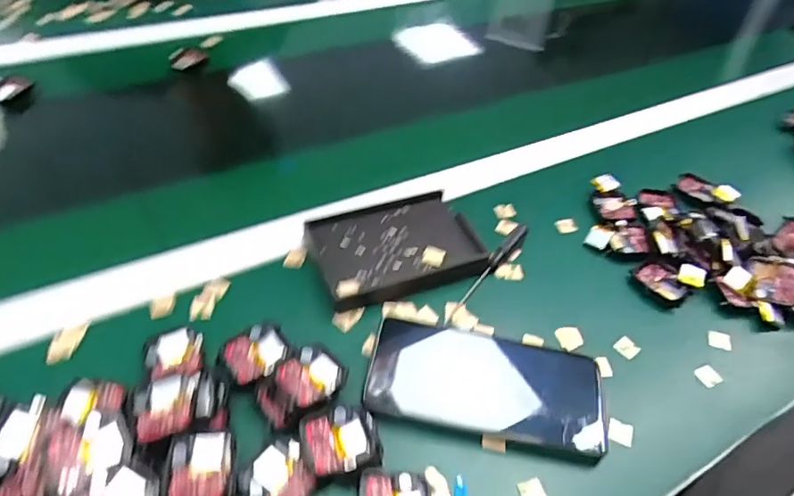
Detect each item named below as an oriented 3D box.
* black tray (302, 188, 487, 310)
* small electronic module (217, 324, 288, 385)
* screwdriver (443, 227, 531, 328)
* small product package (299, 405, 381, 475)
[{"bbox_3d":[0.000,0.000,0.456,0.134,0.023,0.099,-13,47,-18],"label":"black tray"},{"bbox_3d":[-0.100,0.075,0.373,0.044,0.017,0.039,-29,54,-30],"label":"small electronic module"},{"bbox_3d":[0.075,0.018,0.450,0.011,0.016,0.124,32,50,24],"label":"screwdriver"},{"bbox_3d":[-0.036,0.120,0.332,0.047,0.016,0.040,-6,45,-12],"label":"small product package"}]

